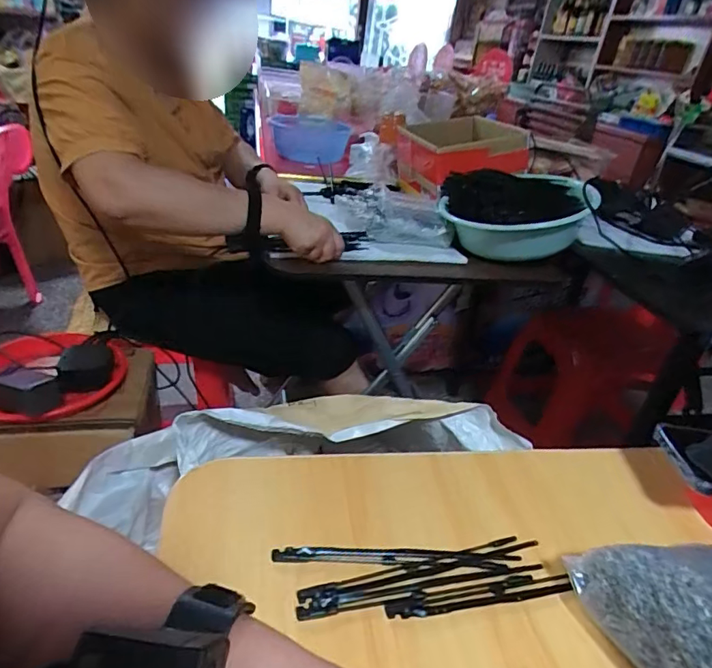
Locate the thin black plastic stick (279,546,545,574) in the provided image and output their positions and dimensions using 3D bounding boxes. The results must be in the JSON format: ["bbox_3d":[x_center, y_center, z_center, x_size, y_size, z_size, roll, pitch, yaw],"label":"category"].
[{"bbox_3d":[0.040,0.169,0.377,0.201,0.007,0.013,5,31,-5],"label":"thin black plastic stick"}]

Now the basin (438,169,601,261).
[{"bbox_3d":[0.308,-0.238,0.991,0.267,0.125,0.217,9,30,3],"label":"basin"}]

